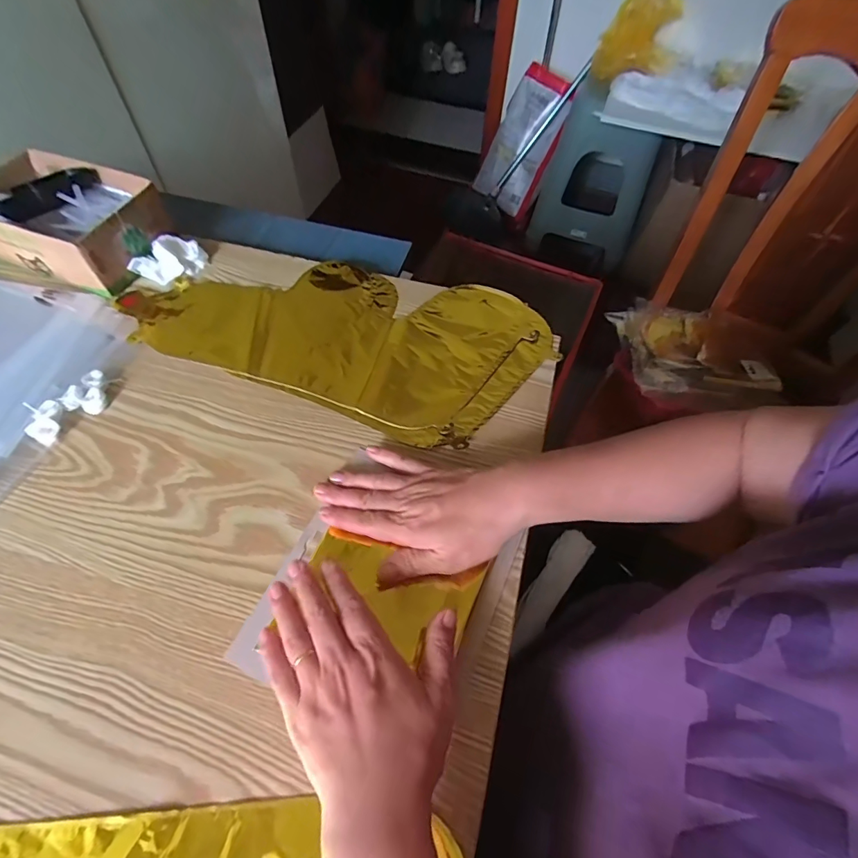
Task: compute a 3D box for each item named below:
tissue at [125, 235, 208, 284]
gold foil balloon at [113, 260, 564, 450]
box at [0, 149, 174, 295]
[{"bbox_3d":[-0.300,-0.198,0.525,0.043,0.029,0.071,31,62,17],"label":"tissue"},{"bbox_3d":[-0.098,-0.117,0.495,0.424,0.007,0.211,20,59,11],"label":"gold foil balloon"},{"bbox_3d":[-0.420,-0.243,0.527,0.196,0.064,0.134,19,59,10],"label":"box"}]

